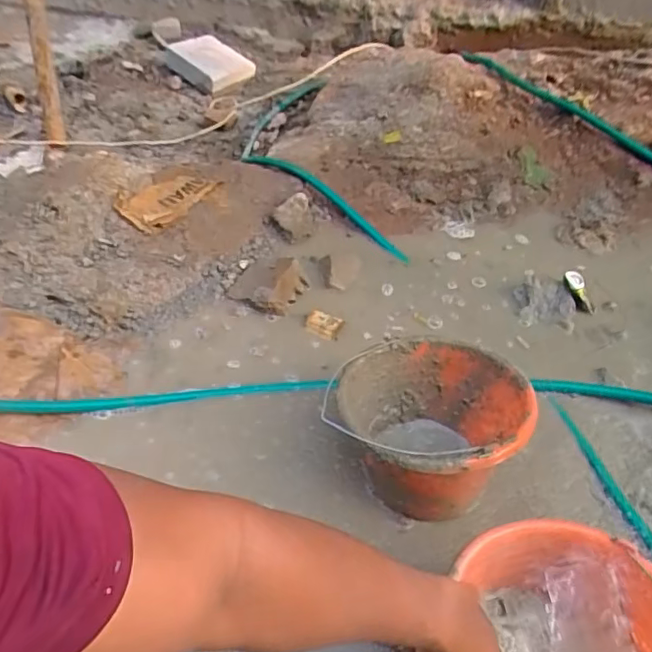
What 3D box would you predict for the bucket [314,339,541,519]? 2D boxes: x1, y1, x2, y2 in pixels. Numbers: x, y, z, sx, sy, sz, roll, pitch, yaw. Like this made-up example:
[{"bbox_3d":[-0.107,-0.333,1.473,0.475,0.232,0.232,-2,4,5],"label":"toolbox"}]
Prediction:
[{"bbox_3d":[0.147,0.124,0.760,0.224,0.167,0.215,0,48,0],"label":"bucket"}]

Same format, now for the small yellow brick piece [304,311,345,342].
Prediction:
[{"bbox_3d":[-0.004,-0.002,0.967,0.061,0.015,0.042,18,50,16],"label":"small yellow brick piece"}]

